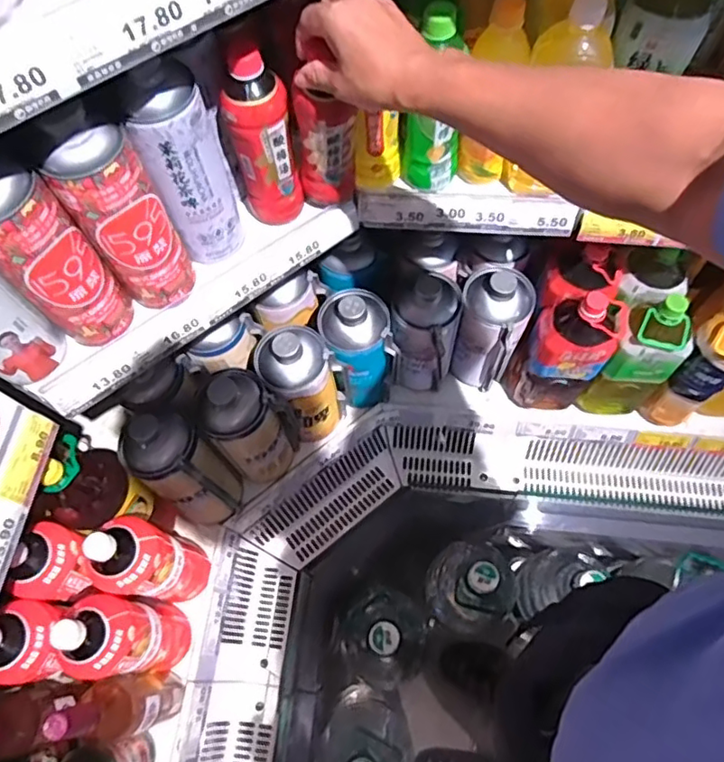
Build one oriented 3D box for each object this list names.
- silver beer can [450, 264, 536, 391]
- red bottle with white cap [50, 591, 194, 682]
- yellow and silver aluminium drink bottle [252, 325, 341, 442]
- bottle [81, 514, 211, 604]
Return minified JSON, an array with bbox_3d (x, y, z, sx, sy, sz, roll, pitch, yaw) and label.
[{"bbox_3d":[0.212,-0.089,0.950,0.108,0.239,0.110,25,69,13],"label":"silver beer can"},{"bbox_3d":[-0.307,0.338,0.757,0.074,0.283,0.092,5,66,4],"label":"red bottle with white cap"},{"bbox_3d":[-0.097,0.007,0.913,0.101,0.256,0.101,-1,65,2],"label":"yellow and silver aluminium drink bottle"},{"bbox_3d":[-0.288,0.250,0.792,0.078,0.285,0.094,15,67,9],"label":"bottle"}]

